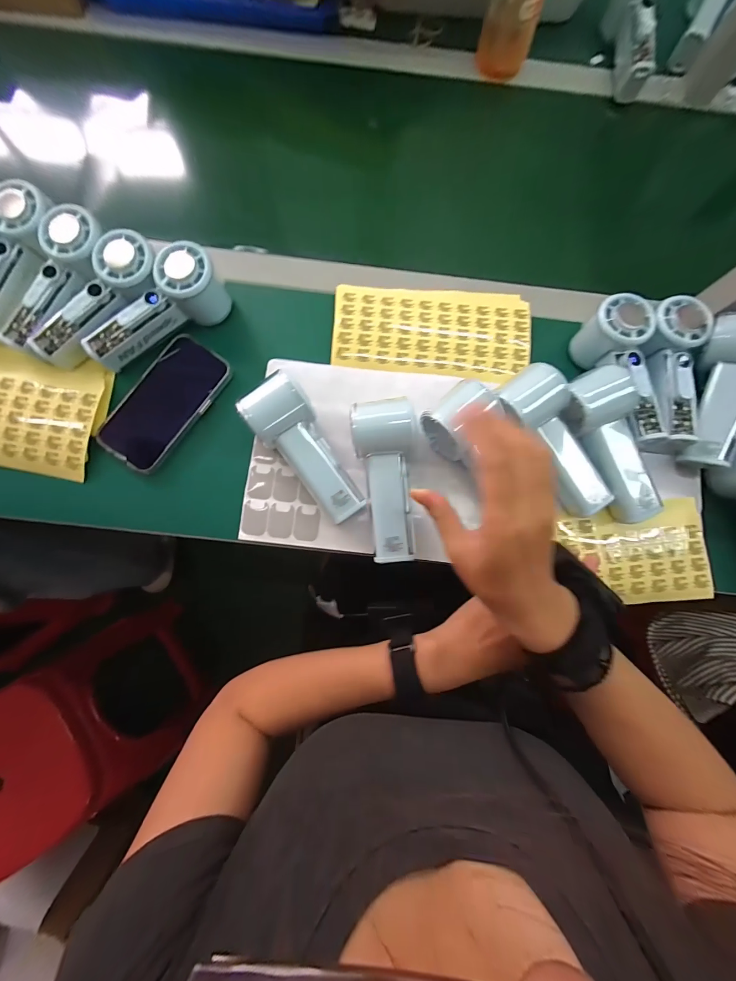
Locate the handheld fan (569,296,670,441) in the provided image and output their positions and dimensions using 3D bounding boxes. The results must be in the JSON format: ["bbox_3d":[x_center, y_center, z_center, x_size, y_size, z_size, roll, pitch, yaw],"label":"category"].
[{"bbox_3d":[0.265,-0.121,0.362,0.055,0.050,0.148,-3,80,-2],"label":"handheld fan"}]

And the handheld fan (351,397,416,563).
[{"bbox_3d":[0.020,-0.003,0.324,0.062,0.046,0.140,-6,81,-3],"label":"handheld fan"}]

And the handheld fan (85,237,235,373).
[{"bbox_3d":[-0.219,-0.183,0.357,0.059,0.055,0.153,44,82,5],"label":"handheld fan"}]

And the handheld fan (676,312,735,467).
[{"bbox_3d":[0.358,-0.096,0.333,0.052,0.049,0.146,10,99,0],"label":"handheld fan"}]

